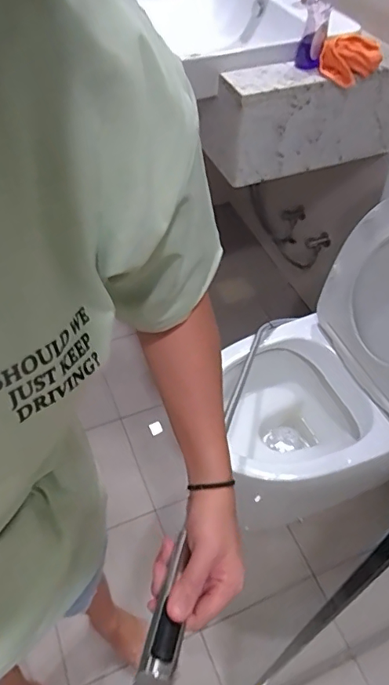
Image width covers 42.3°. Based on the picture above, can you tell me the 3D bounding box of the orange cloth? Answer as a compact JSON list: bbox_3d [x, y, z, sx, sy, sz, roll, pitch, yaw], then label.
[{"bbox_3d":[0.309,-0.563,0.997,0.119,0.068,0.072,9,51,8],"label":"orange cloth"}]

